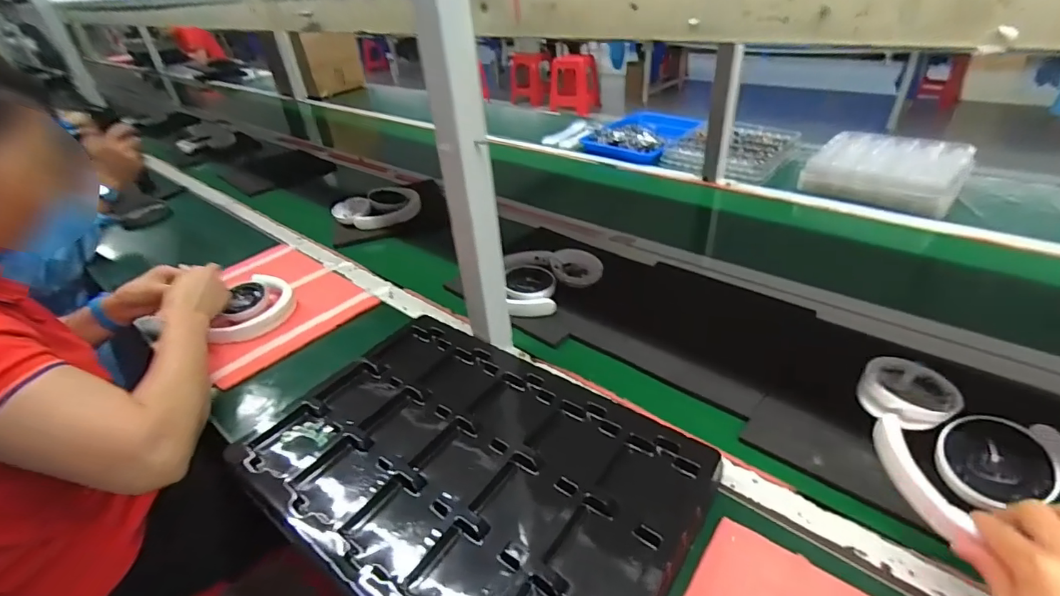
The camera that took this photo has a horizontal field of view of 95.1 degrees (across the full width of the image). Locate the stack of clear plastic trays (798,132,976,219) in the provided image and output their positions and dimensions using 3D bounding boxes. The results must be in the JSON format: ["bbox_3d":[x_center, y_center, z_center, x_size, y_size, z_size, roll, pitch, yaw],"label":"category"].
[{"bbox_3d":[0.769,-0.278,1.042,0.270,0.071,0.250,24,45,36],"label":"stack of clear plastic trays"}]

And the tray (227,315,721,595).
[{"bbox_3d":[-0.071,0.181,0.523,0.464,0.033,0.312,21,43,33],"label":"tray"}]

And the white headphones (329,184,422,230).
[{"bbox_3d":[-0.349,-0.205,1.104,0.127,0.058,0.169,25,45,37],"label":"white headphones"}]

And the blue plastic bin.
[{"bbox_3d":[0.326,-0.474,1.391,0.283,0.058,0.308,20,42,32],"label":"blue plastic bin"}]

